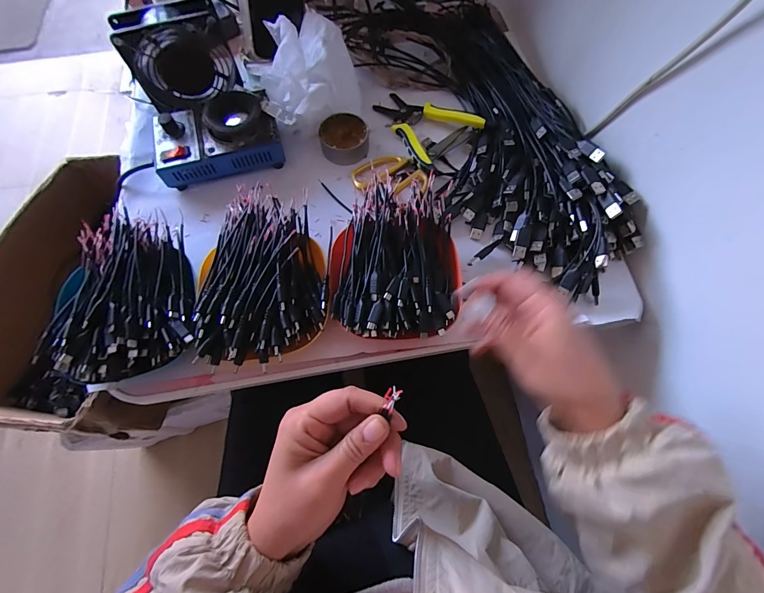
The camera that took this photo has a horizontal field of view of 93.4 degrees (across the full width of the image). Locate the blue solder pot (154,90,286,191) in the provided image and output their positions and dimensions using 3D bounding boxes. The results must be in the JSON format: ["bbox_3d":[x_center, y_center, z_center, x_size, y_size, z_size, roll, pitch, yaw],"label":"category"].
[{"bbox_3d":[-0.210,-0.205,0.458,0.150,0.058,0.094,-16,70,-6],"label":"blue solder pot"}]

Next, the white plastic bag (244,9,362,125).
[{"bbox_3d":[-0.102,-0.298,0.485,0.130,0.081,0.134,-31,72,-11],"label":"white plastic bag"}]

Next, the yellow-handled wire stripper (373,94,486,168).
[{"bbox_3d":[0.051,-0.242,0.492,0.121,0.029,0.136,-41,74,-14],"label":"yellow-handled wire stripper"}]

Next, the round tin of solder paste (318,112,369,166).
[{"bbox_3d":[-0.051,-0.213,0.480,0.061,0.026,0.067,0,69,0],"label":"round tin of solder paste"}]

